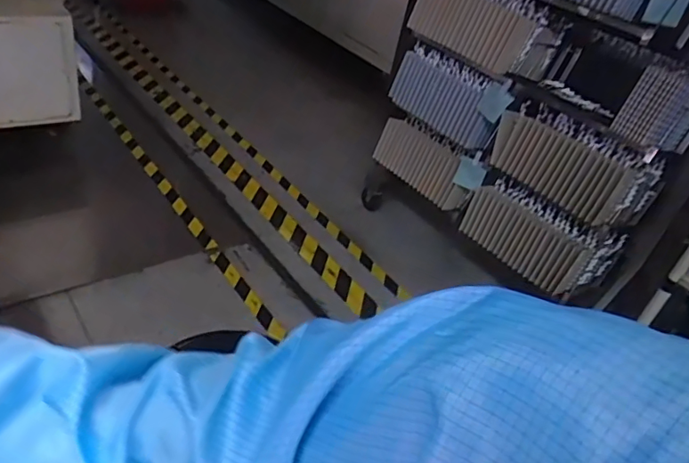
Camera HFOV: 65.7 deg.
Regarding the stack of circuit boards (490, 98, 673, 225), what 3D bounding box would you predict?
[{"bbox_3d":[0.619,-0.196,1.441,0.169,0.224,0.413,-28,48,-37],"label":"stack of circuit boards"}]

